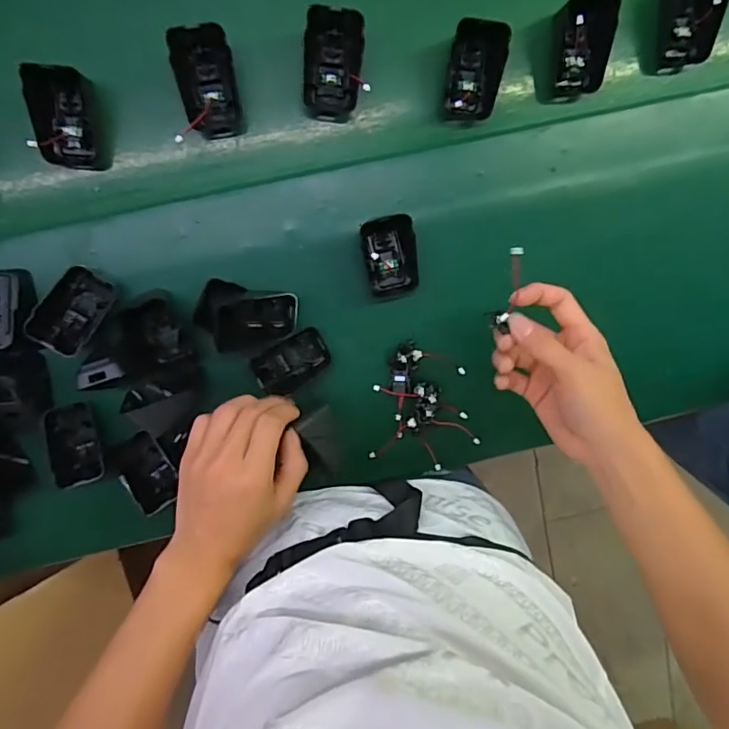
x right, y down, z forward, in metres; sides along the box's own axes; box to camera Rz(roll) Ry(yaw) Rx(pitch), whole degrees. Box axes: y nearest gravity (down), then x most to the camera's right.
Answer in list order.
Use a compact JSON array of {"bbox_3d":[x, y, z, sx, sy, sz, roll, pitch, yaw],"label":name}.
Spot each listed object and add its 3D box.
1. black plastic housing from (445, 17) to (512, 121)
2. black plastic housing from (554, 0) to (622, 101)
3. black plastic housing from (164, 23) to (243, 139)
[{"bbox_3d":[0.090,-0.239,0.421,0.048,0.039,0.064,1,99,-6],"label":"black plastic housing"},{"bbox_3d":[0.180,-0.260,0.422,0.045,0.043,0.064,-9,100,-4],"label":"black plastic housing"},{"bbox_3d":[-0.123,-0.221,0.406,0.046,0.024,0.077,-8,129,-6],"label":"black plastic housing"}]

